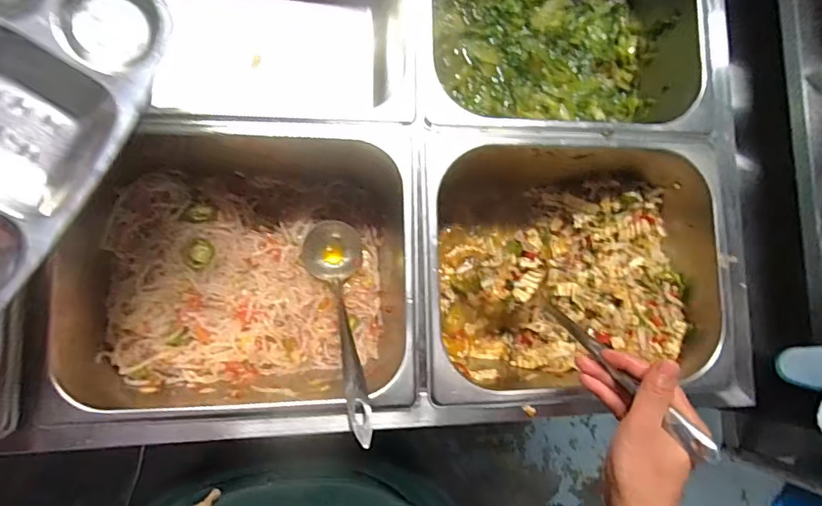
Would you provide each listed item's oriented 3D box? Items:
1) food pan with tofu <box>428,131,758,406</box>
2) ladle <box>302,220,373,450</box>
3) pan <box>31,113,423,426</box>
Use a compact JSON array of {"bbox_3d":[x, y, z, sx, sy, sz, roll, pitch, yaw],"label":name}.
[{"bbox_3d":[0.175,0.013,0.558,0.335,0.139,0.268,1,87,-7],"label":"food pan with tofu"},{"bbox_3d":[-0.074,0.069,0.513,0.065,0.051,0.256,-7,44,-7],"label":"ladle"},{"bbox_3d":[-0.160,0.017,0.514,0.323,0.147,0.276,1,87,-7],"label":"pan"}]

